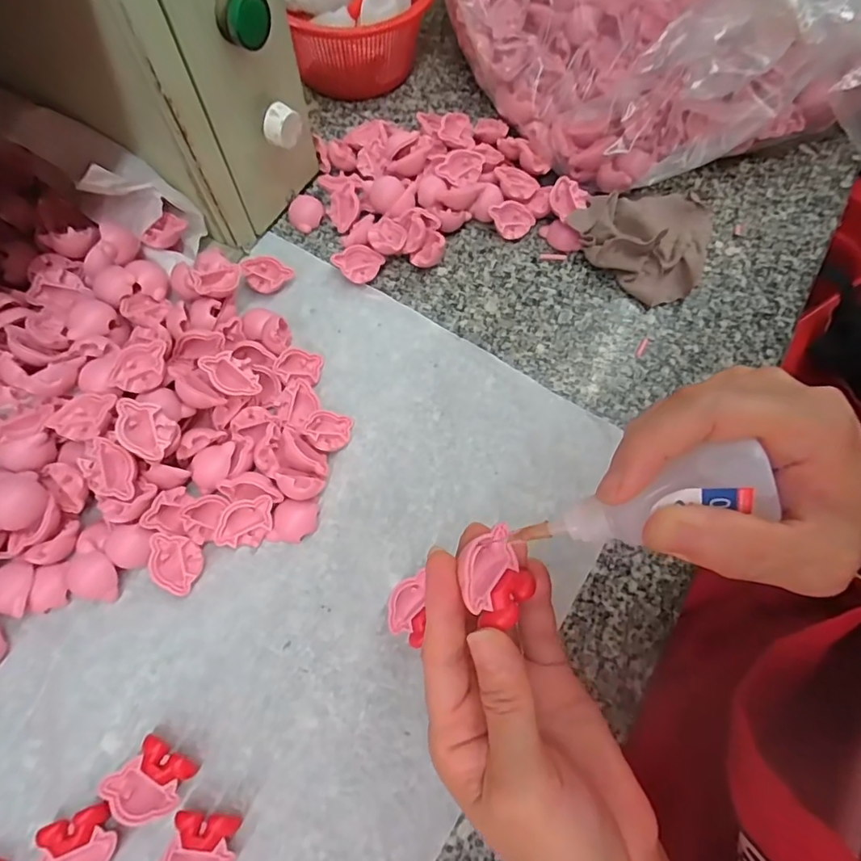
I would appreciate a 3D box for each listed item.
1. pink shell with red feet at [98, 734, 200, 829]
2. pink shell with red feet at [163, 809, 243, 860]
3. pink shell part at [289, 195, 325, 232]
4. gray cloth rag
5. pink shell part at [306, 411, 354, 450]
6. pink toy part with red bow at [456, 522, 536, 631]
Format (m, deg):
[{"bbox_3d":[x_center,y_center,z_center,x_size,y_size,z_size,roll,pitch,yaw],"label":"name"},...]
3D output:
[{"bbox_3d":[-0.141,0.178,0.259,0.036,0.018,0.031,32,70,10],"label":"pink shell with red feet"},{"bbox_3d":[-0.112,0.205,0.246,0.035,0.013,0.032,14,68,3],"label":"pink shell with red feet"},{"bbox_3d":[-0.100,-0.175,0.409,0.028,0.011,0.026,1,68,-2],"label":"pink shell part"},{"bbox_3d":[0.169,-0.153,0.399,0.101,0.029,0.090,34,70,11],"label":"gray cloth rag"},{"bbox_3d":[-0.067,-0.001,0.334,0.031,0.007,0.031,19,51,-25],"label":"pink shell part"},{"bbox_3d":[0.026,0.059,0.205,0.032,0.017,0.033,1,68,-2],"label":"pink toy part with red bow"}]

